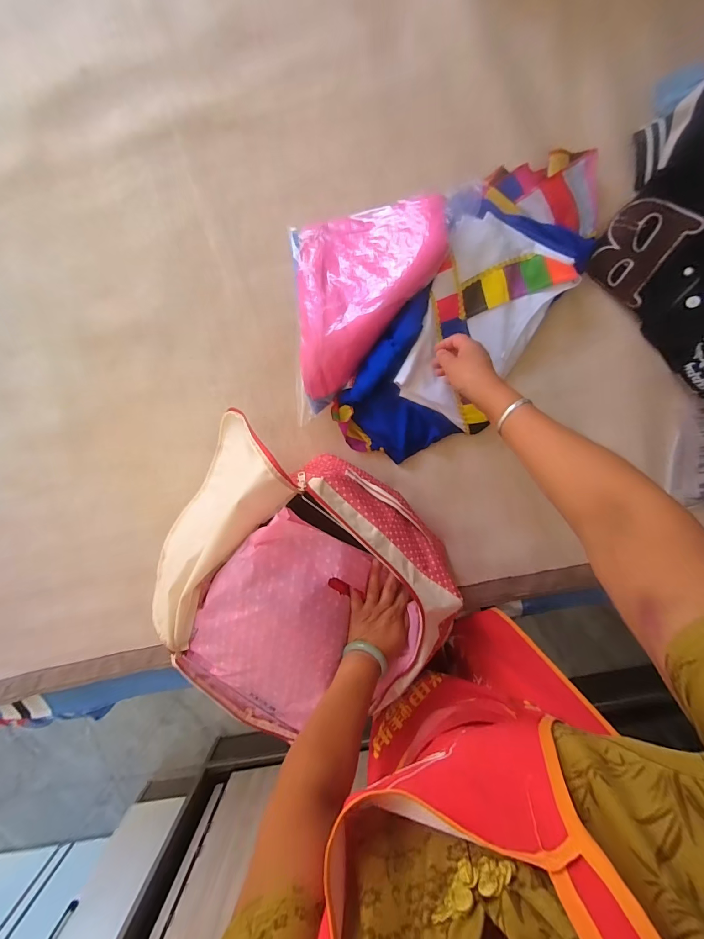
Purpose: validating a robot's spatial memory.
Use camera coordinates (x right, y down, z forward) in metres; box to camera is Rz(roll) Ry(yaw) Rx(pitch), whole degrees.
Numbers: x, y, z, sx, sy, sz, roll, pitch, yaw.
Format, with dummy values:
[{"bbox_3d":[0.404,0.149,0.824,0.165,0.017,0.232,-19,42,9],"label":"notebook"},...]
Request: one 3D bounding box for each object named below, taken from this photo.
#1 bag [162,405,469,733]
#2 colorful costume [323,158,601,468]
[{"bbox_3d":[-0.096,0.174,0.566,0.444,0.181,0.388,30,100,-1],"label":"bag"},{"bbox_3d":[0.189,-0.224,0.559,0.215,0.068,0.514,38,99,-2],"label":"colorful costume"}]

